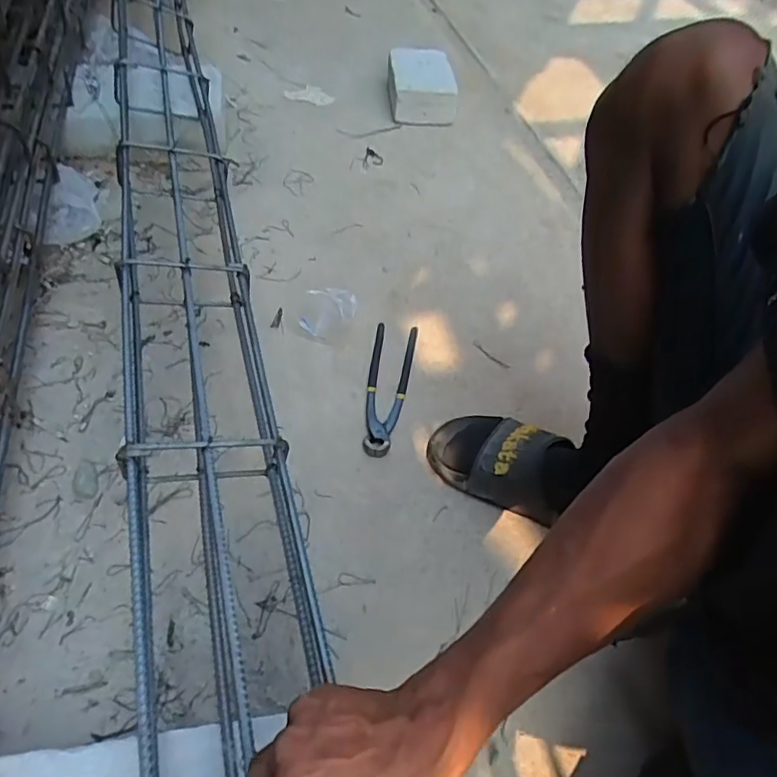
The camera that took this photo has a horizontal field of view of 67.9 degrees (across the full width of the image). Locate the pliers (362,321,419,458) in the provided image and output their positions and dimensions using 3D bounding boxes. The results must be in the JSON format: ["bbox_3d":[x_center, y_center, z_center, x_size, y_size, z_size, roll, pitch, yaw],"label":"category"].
[{"bbox_3d":[-0.001,-0.006,0.745,0.054,0.015,0.218,8,51,2],"label":"pliers"}]

